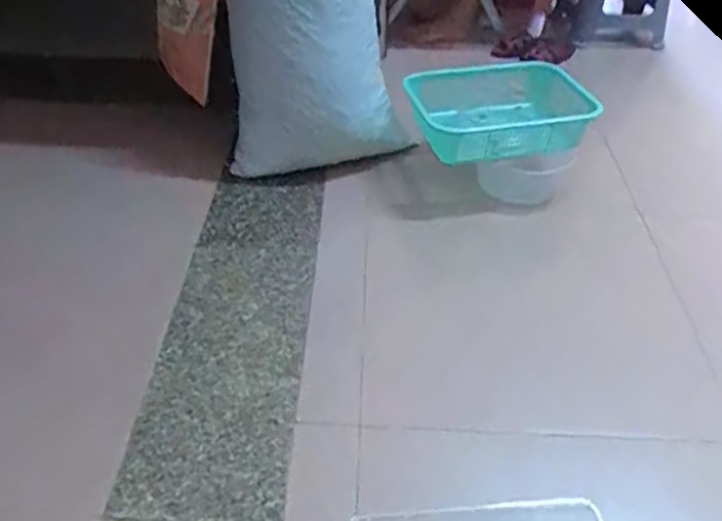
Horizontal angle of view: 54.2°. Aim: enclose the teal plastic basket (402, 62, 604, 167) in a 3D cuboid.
[{"bbox_3d":[0.306,-0.341,1.630,0.386,0.116,0.270,-3,40,-6],"label":"teal plastic basket"}]

